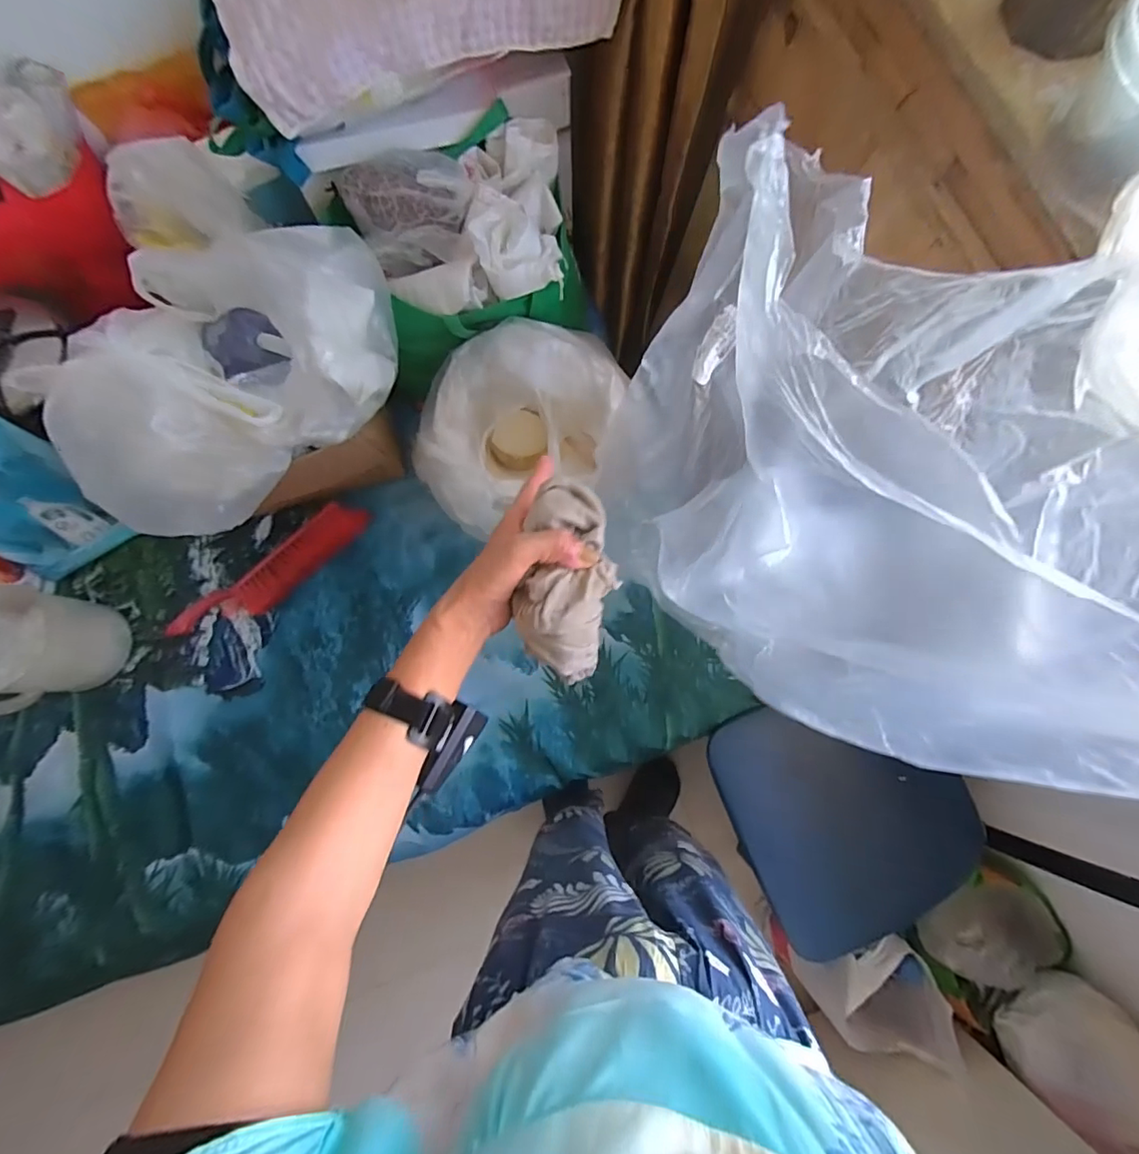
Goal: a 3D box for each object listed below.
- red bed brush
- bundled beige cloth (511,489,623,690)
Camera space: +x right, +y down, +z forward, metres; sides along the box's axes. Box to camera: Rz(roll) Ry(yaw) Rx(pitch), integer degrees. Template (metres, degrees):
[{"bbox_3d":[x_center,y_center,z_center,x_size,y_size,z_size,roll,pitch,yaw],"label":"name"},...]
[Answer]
[{"bbox_3d":[-0.545,-0.003,0.959,0.393,0.029,0.097,-38,80,-7],"label":"red bed brush"},{"bbox_3d":[0.000,0.003,0.417,0.078,0.070,0.153,2,88,2],"label":"bundled beige cloth"}]

